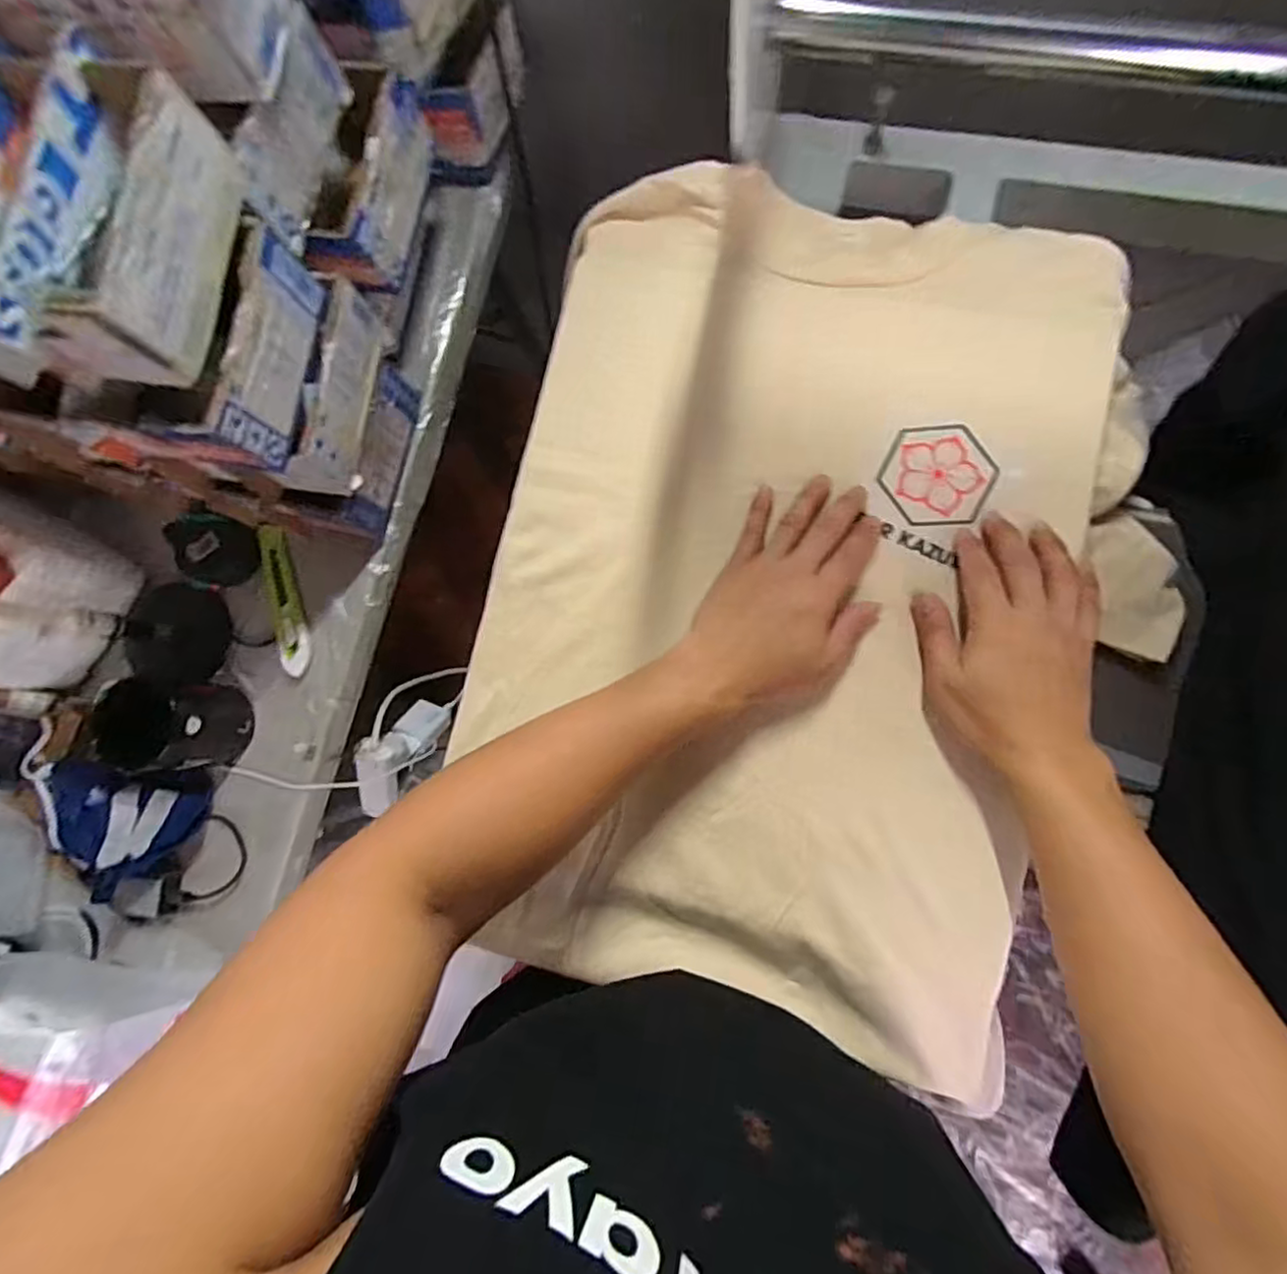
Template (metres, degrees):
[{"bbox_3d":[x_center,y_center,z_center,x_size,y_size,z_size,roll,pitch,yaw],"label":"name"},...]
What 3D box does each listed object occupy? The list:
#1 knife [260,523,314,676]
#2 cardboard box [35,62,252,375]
[{"bbox_3d":[-0.356,-0.037,0.634,0.031,0.010,0.148,-18,81,4],"label":"knife"},{"bbox_3d":[-0.302,-0.237,0.382,0.064,0.075,0.160,9,84,8],"label":"cardboard box"}]

